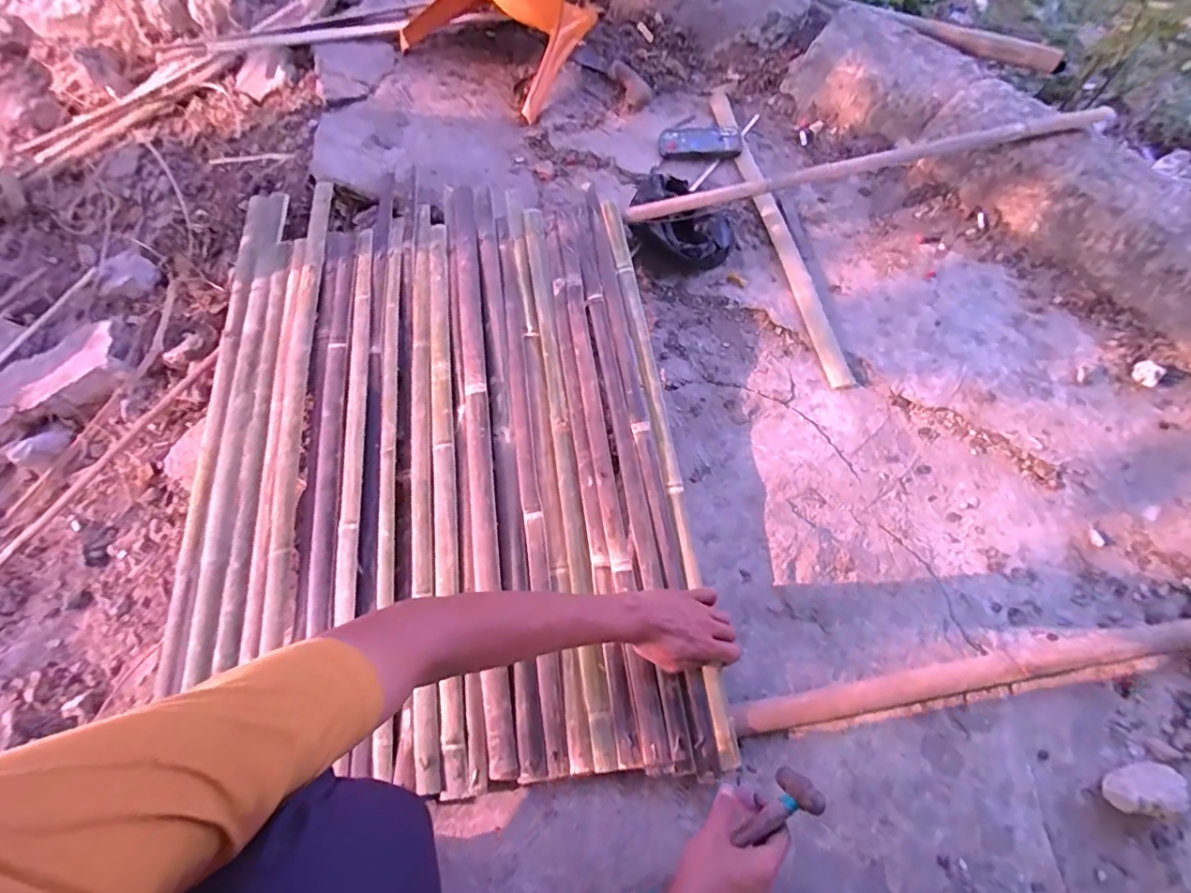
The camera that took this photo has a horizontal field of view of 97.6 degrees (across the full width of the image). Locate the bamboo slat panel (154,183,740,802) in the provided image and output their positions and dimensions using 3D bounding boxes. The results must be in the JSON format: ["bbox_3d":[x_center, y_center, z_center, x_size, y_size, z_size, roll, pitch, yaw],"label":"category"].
[{"bbox_3d":[-0.248,-0.036,0.803,0.714,0.049,0.976,-6,65,0],"label":"bamboo slat panel"}]

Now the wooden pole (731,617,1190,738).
[{"bbox_3d":[0.585,0.265,0.653,0.830,0.035,0.038,-10,65,-1],"label":"wooden pole"}]

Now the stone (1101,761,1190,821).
[{"bbox_3d":[0.618,0.385,0.587,0.069,0.055,0.051,1,65,4],"label":"stone"}]

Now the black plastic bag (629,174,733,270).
[{"bbox_3d":[0.160,-0.410,0.963,0.181,0.089,0.137,41,74,19],"label":"black plastic bag"}]

